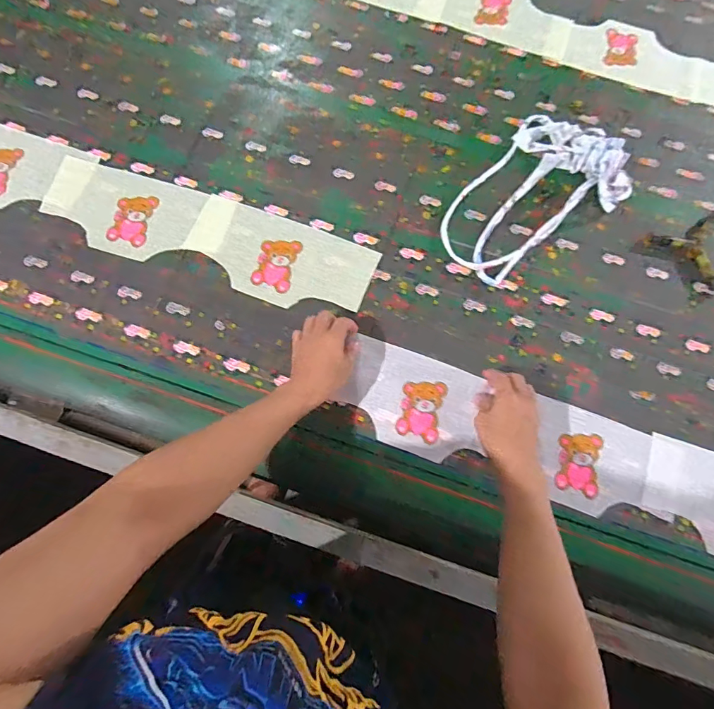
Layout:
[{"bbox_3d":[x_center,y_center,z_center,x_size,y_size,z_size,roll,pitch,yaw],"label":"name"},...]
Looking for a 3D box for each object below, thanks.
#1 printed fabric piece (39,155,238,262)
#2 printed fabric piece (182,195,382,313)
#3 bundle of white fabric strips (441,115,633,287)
[{"bbox_3d":[-0.350,-0.221,0.668,0.292,0.009,0.140,15,75,1],"label":"printed fabric piece"},{"bbox_3d":[-0.121,-0.149,0.651,0.287,0.005,0.138,21,77,5],"label":"printed fabric piece"},{"bbox_3d":[0.298,-0.258,0.676,0.205,0.041,0.343,40,79,9],"label":"bundle of white fabric strips"}]

